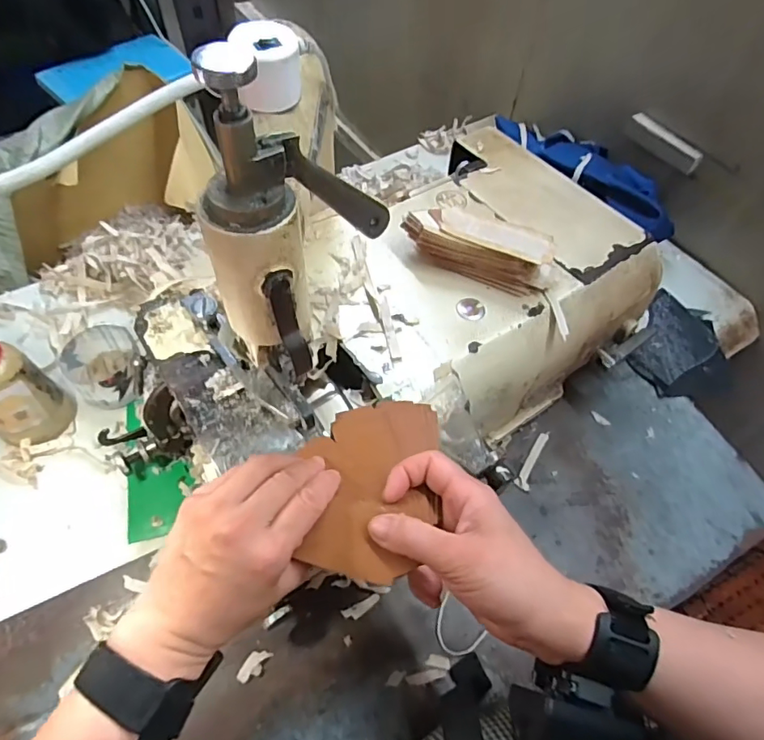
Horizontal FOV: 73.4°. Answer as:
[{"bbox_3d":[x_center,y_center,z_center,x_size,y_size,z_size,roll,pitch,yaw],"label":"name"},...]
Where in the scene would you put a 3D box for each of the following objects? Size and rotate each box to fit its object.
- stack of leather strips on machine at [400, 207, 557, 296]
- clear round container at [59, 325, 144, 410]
[{"bbox_3d":[0.087,-0.107,0.452,0.132,0.039,0.043,21,58,10],"label":"stack of leather strips on machine"},{"bbox_3d":[-0.280,-0.002,0.514,0.069,0.044,0.077,-23,61,-17],"label":"clear round container"}]

